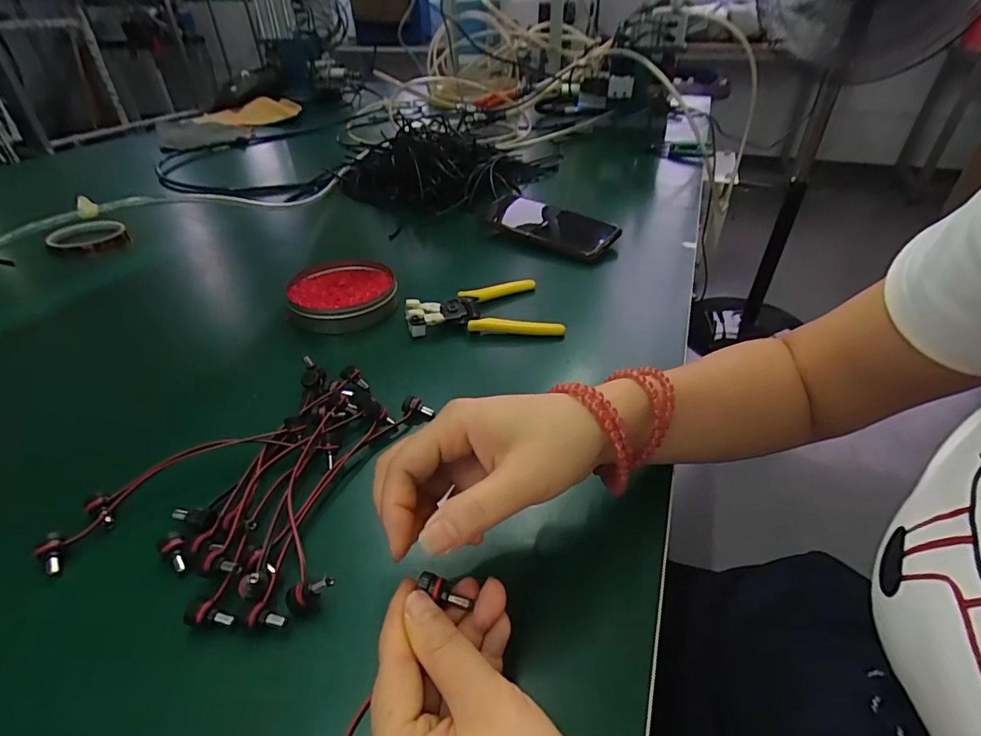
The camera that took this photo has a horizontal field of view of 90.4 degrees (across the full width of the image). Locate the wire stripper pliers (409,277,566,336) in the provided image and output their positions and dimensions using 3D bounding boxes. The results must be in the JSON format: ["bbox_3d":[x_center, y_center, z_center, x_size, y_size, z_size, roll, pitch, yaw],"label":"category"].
[{"bbox_3d":[-0.007,-0.061,0.456,0.135,0.018,0.088,-2,37,-2],"label":"wire stripper pliers"}]

